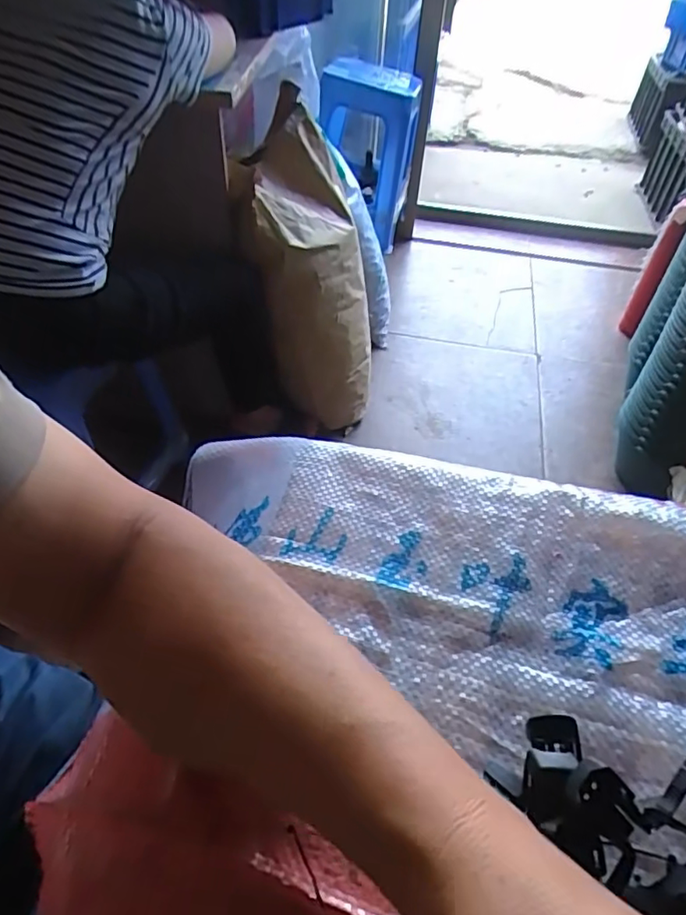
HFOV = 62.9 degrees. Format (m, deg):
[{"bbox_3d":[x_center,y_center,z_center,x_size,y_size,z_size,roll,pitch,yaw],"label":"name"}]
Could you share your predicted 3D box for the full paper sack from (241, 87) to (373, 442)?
[{"bbox_3d":[-0.055,-0.353,1.222,0.213,0.608,0.285,8,49,5],"label":"full paper sack"}]

